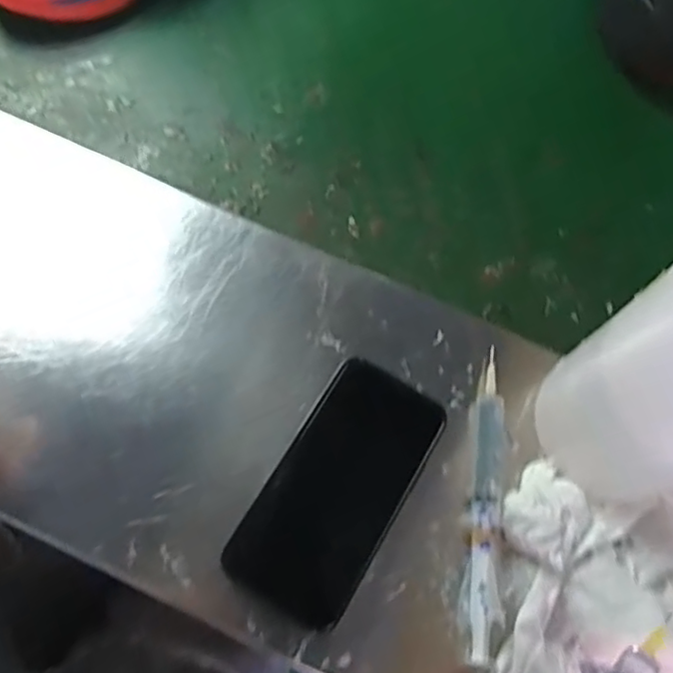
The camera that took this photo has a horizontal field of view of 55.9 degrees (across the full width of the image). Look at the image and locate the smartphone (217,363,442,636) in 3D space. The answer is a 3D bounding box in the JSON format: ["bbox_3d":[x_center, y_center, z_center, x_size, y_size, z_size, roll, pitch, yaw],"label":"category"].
[{"bbox_3d":[0.002,0.087,0.370,0.072,0.013,0.147,30,70,8],"label":"smartphone"}]

